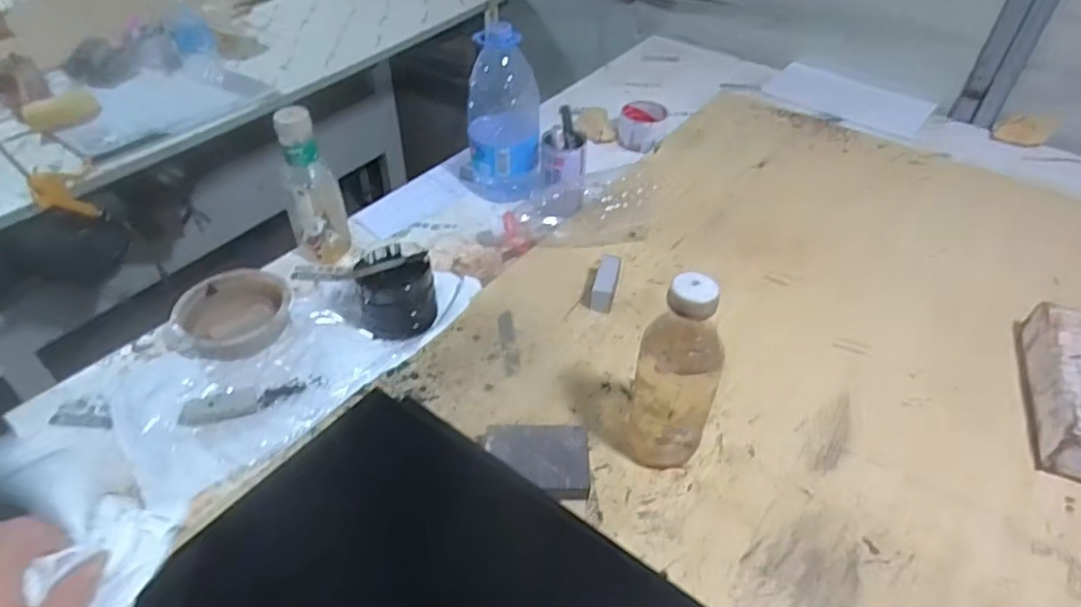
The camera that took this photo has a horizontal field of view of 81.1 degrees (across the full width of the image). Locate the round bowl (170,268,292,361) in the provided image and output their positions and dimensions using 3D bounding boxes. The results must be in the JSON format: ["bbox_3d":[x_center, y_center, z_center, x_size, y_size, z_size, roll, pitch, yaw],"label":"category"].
[{"bbox_3d":[-0.362,0.008,0.741,0.121,0.041,0.129,2,43,-2],"label":"round bowl"}]

